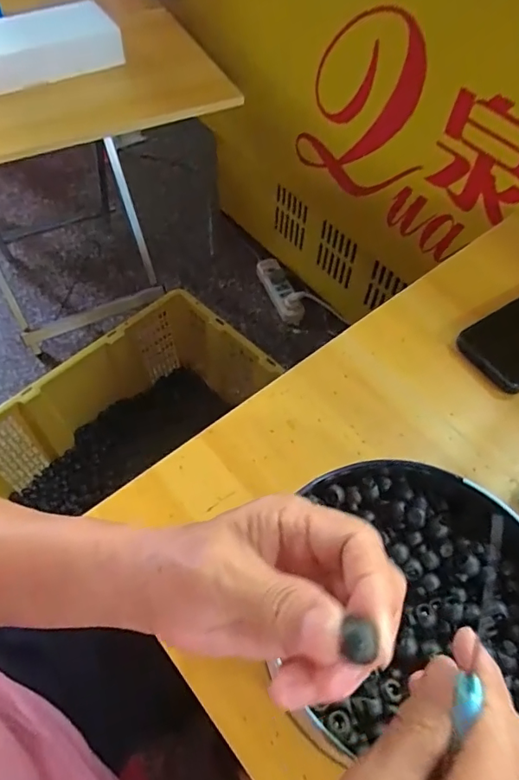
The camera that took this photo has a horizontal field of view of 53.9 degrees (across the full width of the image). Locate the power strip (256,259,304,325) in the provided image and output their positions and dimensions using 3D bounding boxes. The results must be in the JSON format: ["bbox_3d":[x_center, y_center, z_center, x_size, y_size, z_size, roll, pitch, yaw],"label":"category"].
[{"bbox_3d":[0.050,-0.245,1.241,0.053,0.041,0.191,-22,61,-14],"label":"power strip"}]

